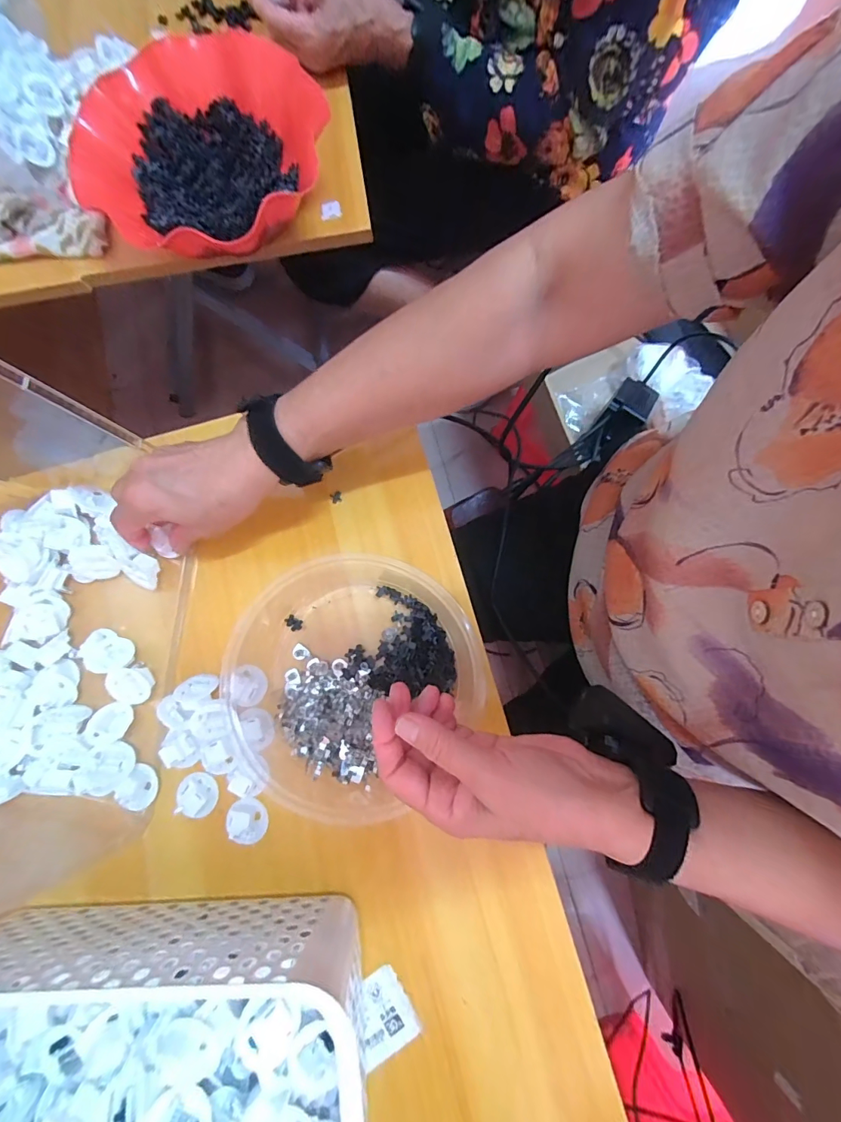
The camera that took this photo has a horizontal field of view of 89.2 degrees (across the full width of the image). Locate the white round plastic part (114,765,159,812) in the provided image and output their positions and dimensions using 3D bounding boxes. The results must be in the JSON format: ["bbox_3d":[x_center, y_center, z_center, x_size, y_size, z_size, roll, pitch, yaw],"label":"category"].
[{"bbox_3d":[-0.216,0.175,0.329,0.028,0.009,0.028,21,59,-42],"label":"white round plastic part"}]

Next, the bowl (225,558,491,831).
[{"bbox_3d":[-0.055,0.089,0.328,0.204,0.048,0.180,14,79,4],"label":"bowl"}]

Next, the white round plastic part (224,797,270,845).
[{"bbox_3d":[-0.133,0.200,0.326,0.031,0.006,0.029,0,79,2],"label":"white round plastic part"}]

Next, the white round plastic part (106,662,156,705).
[{"bbox_3d":[-0.229,0.098,0.339,0.033,0.025,0.029,12,80,3],"label":"white round plastic part"}]

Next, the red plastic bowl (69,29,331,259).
[{"bbox_3d":[-0.202,-0.389,0.412,0.217,0.064,0.217,0,79,2],"label":"red plastic bowl"}]

